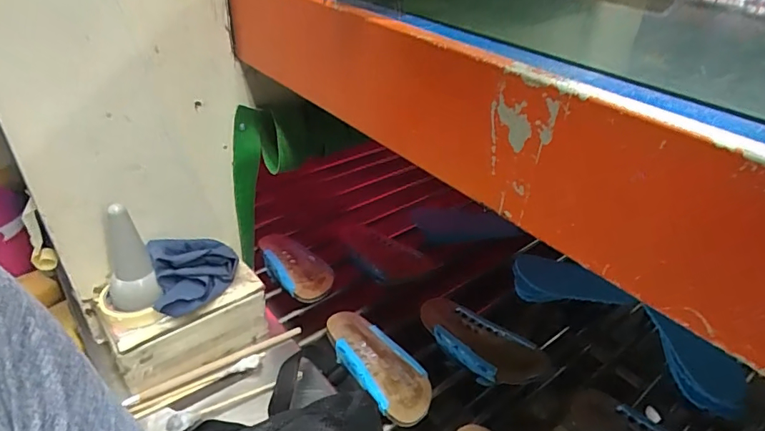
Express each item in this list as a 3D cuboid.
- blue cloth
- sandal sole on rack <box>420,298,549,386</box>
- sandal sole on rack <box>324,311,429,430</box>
[{"bbox_3d":[-0.243,0.072,0.629,0.110,0.027,0.107,0,54,-40],"label":"blue cloth"},{"bbox_3d":[0.143,0.198,0.743,0.093,0.047,0.213,-25,43,-35],"label":"sandal sole on rack"},{"bbox_3d":[-0.008,0.210,0.697,0.089,0.016,0.212,-23,42,-33],"label":"sandal sole on rack"}]

